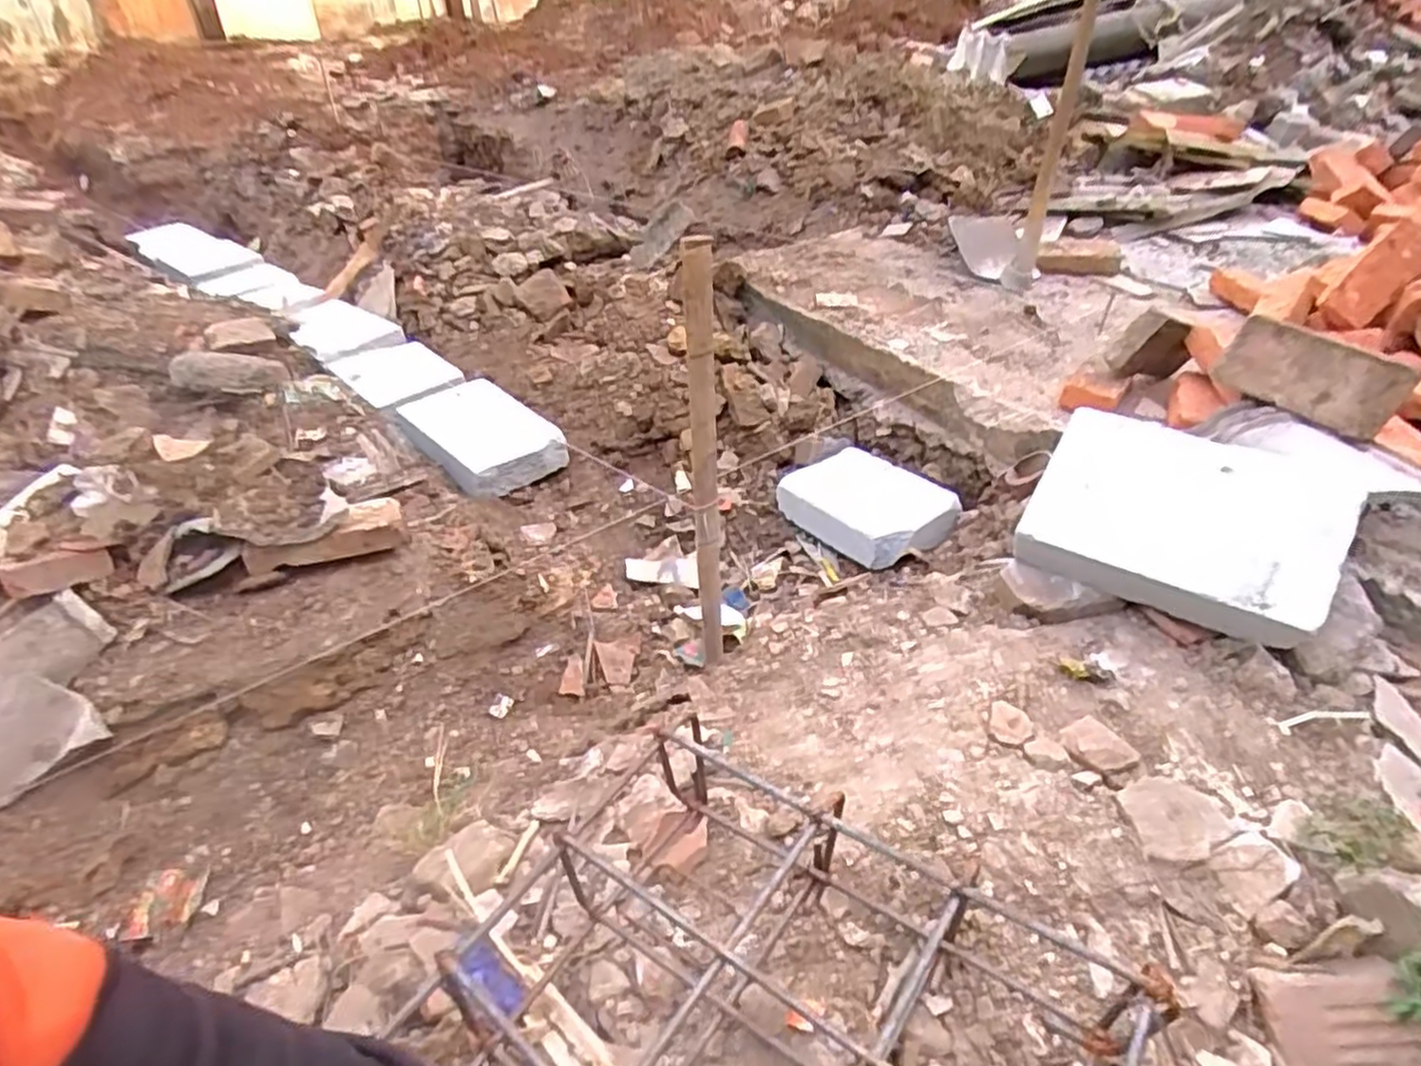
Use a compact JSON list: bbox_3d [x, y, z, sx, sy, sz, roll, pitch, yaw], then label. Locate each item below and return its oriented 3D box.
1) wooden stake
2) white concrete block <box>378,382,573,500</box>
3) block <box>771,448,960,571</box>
[{"bbox_3d":[-0.006,-0.060,0.937,0.030,0.579,0.041,-2,38,1],"label":"wooden stake"},{"bbox_3d":[-0.470,-0.191,1.493,0.228,0.083,0.316,-31,47,-32],"label":"white concrete block"},{"bbox_3d":[0.289,-0.052,1.366,0.217,0.078,0.291,-24,43,-25],"label":"block"}]

